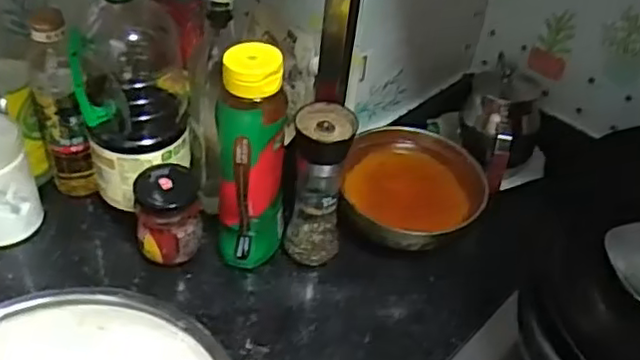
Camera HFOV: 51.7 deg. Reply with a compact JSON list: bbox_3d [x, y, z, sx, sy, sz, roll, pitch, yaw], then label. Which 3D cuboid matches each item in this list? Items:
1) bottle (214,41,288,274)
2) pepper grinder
[{"bbox_3d":[-0.067,-0.008,0.656,0.064,0.246,0.064,4,43,-3],"label":"bottle"},{"bbox_3d":[-0.001,0.010,0.691,0.056,0.181,0.059,7,43,0],"label":"pepper grinder"}]

